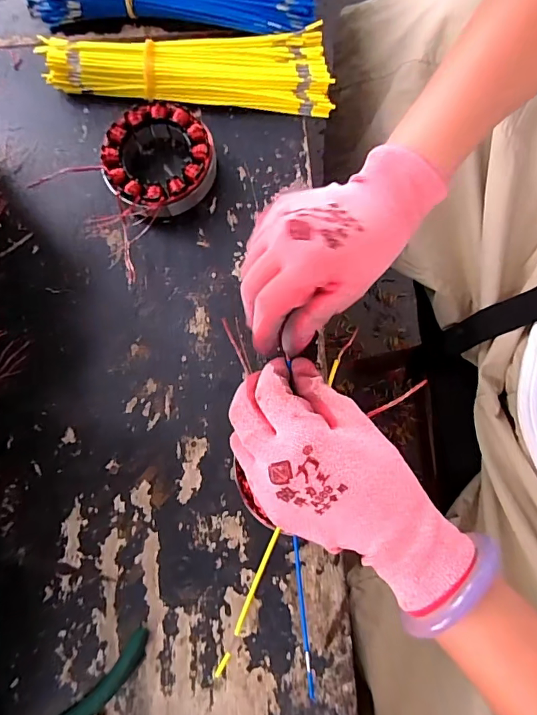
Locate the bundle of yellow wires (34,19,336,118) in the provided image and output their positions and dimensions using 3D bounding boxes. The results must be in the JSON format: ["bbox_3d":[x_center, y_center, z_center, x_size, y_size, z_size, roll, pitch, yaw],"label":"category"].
[{"bbox_3d":[-0.068,-0.248,0.388,0.241,0.025,0.071,3,78,1],"label":"bundle of yellow wires"}]

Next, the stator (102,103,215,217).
[{"bbox_3d":[-0.088,-0.156,0.365,0.087,0.033,0.085,0,78,0],"label":"stator"}]

